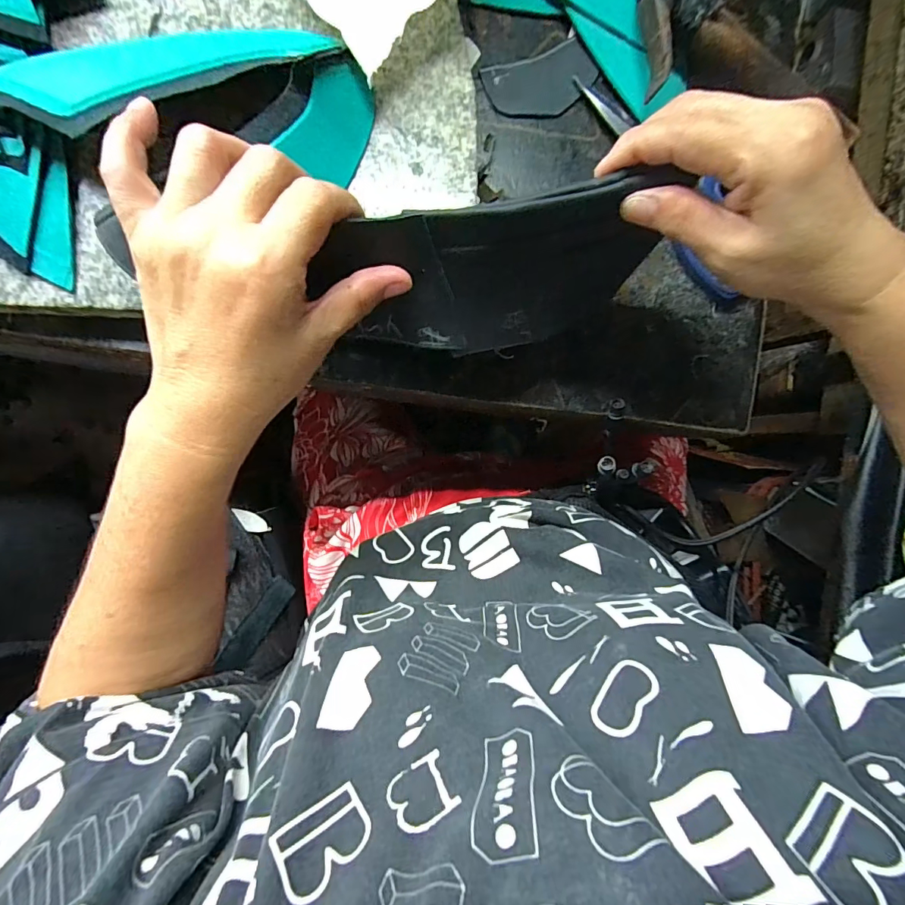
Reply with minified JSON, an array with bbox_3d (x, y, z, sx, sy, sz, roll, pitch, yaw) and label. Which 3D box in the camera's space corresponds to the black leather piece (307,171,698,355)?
[{"bbox_3d":[0.028,-0.094,0.240,0.183,0.088,0.024,-17,51,-7],"label":"black leather piece"}]

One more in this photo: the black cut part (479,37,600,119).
[{"bbox_3d":[0.064,-0.259,0.309,0.080,0.004,0.042,-23,95,-6],"label":"black cut part"}]

